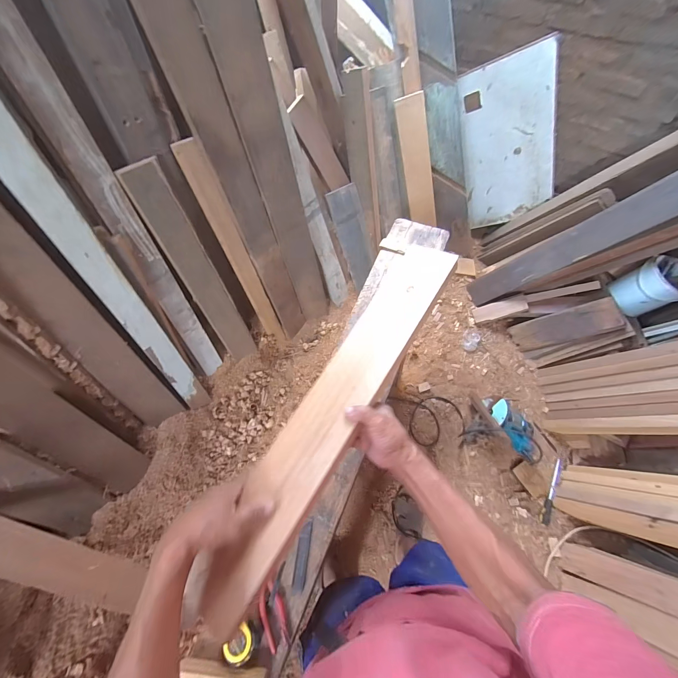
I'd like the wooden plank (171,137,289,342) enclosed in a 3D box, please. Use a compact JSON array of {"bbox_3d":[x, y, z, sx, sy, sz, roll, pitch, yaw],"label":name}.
[{"bbox_3d":[-0.325,-0.246,1.056,0.066,0.767,0.032,-23,49,-8],"label":"wooden plank"}]

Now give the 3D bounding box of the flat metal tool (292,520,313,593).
[{"bbox_3d":[-0.078,0.463,0.659,0.028,0.010,0.127,6,69,3],"label":"flat metal tool"}]

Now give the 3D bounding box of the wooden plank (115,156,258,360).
[{"bbox_3d":[-0.425,-0.180,0.983,0.107,0.694,0.022,-33,51,-19],"label":"wooden plank"}]

